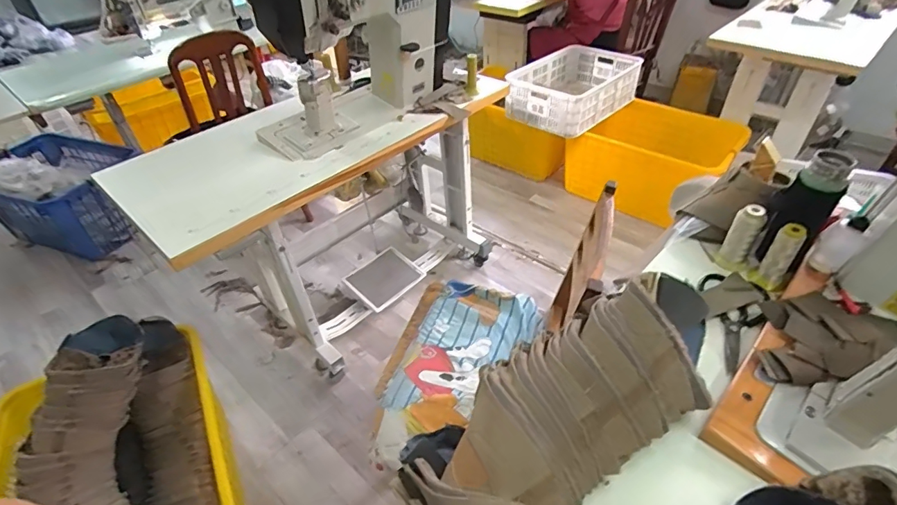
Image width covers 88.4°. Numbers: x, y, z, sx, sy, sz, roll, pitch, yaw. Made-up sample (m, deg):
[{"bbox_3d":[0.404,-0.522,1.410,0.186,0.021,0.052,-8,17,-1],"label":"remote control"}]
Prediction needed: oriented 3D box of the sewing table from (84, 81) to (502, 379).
[{"bbox_3d":[-0.386,-0.136,1.670,0.607,0.812,1.166,29,51,32],"label":"sewing table"}]

